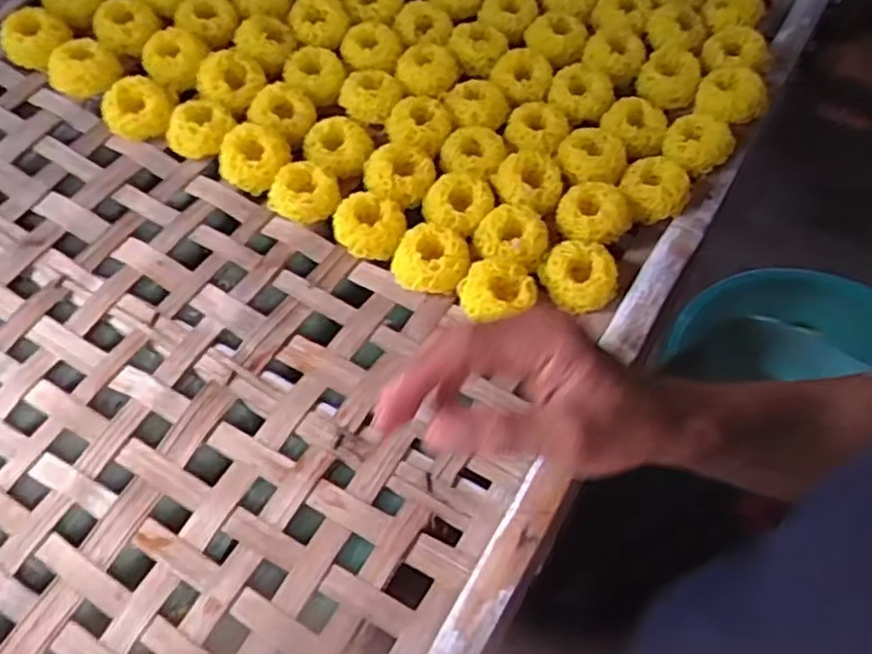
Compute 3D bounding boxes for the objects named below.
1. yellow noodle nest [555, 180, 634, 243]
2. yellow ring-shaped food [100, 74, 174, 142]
[{"bbox_3d":[0.112,-0.084,0.532,0.044,0.020,0.050,-36,70,-16],"label":"yellow noodle nest"},{"bbox_3d":[-0.230,-0.170,0.577,0.048,0.019,0.049,0,65,-1],"label":"yellow ring-shaped food"}]

